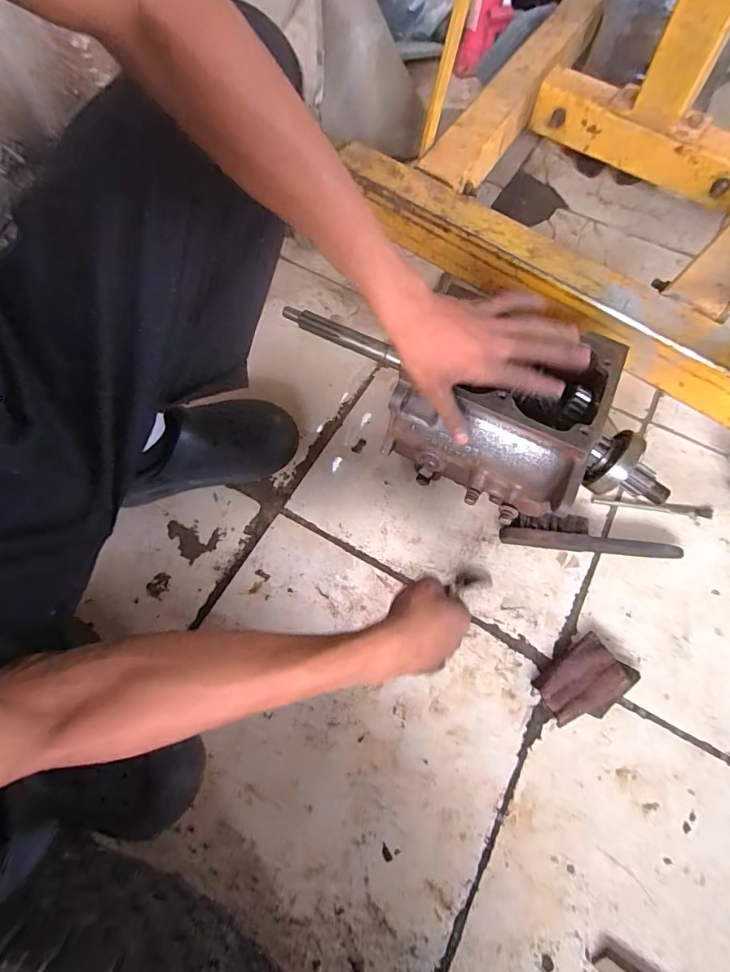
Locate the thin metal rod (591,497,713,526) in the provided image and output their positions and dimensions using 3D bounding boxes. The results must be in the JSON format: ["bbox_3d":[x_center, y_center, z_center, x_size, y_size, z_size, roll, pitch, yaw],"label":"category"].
[{"bbox_3d":[0.404,0.031,0.640,0.170,0.009,0.015,9,67,-2],"label":"thin metal rod"}]

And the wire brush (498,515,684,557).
[{"bbox_3d":[0.296,0.065,0.604,0.230,0.032,0.039,6,67,1],"label":"wire brush"}]

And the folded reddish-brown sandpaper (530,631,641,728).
[{"bbox_3d":[0.259,0.234,0.539,0.110,0.027,0.076,-37,72,-15],"label":"folded reddish-brown sandpaper"}]

